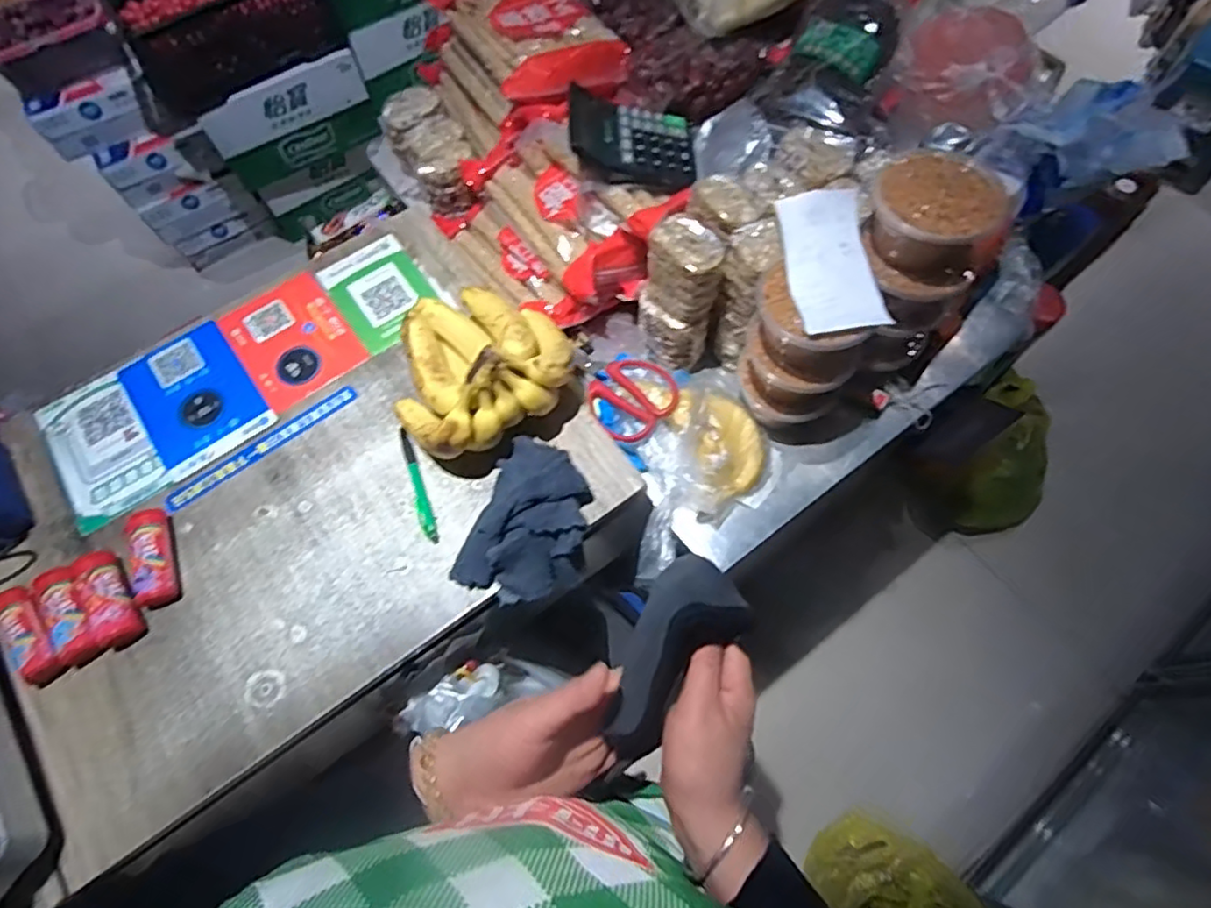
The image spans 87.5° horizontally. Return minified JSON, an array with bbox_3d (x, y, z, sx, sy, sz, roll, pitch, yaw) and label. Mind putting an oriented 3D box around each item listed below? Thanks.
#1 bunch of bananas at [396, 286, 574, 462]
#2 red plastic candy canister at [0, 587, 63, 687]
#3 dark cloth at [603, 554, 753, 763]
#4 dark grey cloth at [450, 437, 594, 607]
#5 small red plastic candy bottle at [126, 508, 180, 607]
[{"bbox_3d":[-0.133,-0.096,0.646,0.180,0.121,0.169,-1,66,1],"label":"bunch of bananas"},{"bbox_3d":[-0.534,0.164,0.590,0.040,0.030,0.106,-40,71,-14],"label":"red plastic candy canister"},{"bbox_3d":[0.042,0.133,0.409,0.060,0.029,0.130,28,86,13],"label":"dark cloth"},{"bbox_3d":[-0.071,0.067,0.616,0.110,0.061,0.151,18,68,9],"label":"dark grey cloth"},{"bbox_3d":[-0.445,0.101,0.623,0.034,0.036,0.093,-21,68,-7],"label":"small red plastic candy bottle"}]

